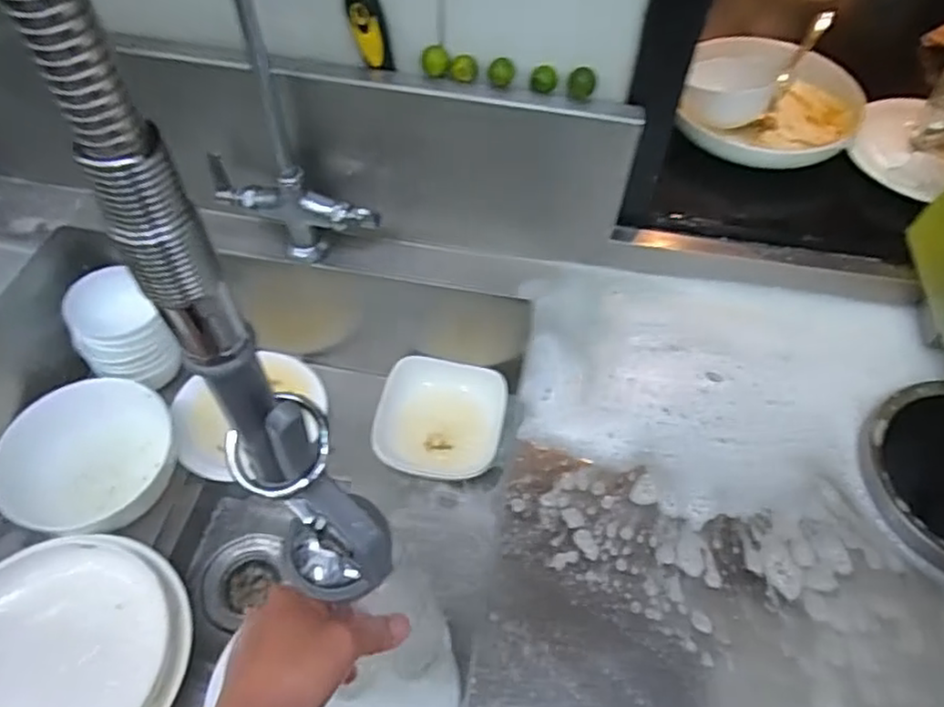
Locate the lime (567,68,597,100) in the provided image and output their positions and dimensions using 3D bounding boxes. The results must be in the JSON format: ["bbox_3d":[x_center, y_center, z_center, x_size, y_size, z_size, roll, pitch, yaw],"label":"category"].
[{"bbox_3d":[0.102,-0.253,0.641,0.025,0.026,0.021,4,55,4],"label":"lime"}]

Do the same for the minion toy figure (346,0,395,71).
[{"bbox_3d":[-0.093,-0.297,0.629,0.033,0.086,0.027,-5,56,-5],"label":"minion toy figure"}]

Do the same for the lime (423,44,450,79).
[{"bbox_3d":[-0.034,-0.275,0.648,0.025,0.024,0.024,-2,55,0],"label":"lime"}]

